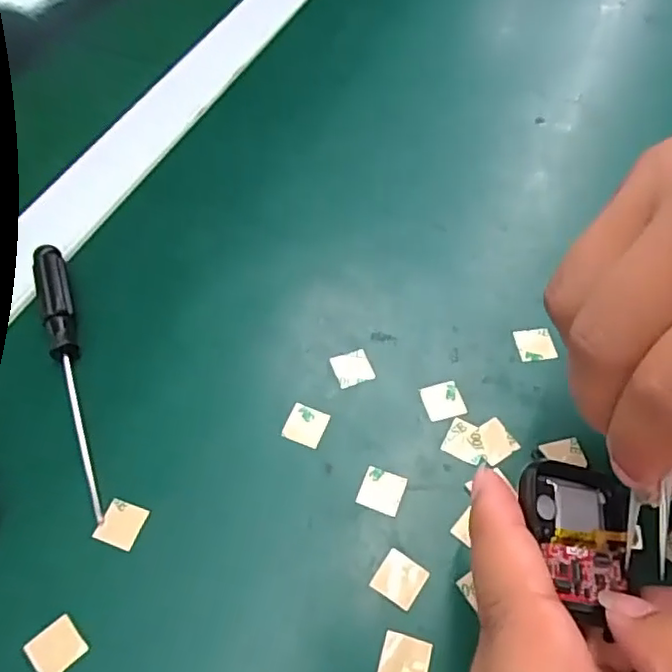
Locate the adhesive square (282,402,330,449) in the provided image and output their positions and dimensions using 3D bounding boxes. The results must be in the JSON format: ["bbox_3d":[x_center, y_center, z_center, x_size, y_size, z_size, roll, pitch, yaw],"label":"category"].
[{"bbox_3d":[-0.012,0.034,0.242,0.015,0.004,0.015,17,58,13],"label":"adhesive square"}]

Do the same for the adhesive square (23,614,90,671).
[{"bbox_3d":[-0.091,0.100,0.199,0.015,0.004,0.016,39,65,24],"label":"adhesive square"}]

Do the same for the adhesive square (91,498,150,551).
[{"bbox_3d":[-0.078,0.067,0.222,0.015,0.004,0.015,16,58,12],"label":"adhesive square"}]

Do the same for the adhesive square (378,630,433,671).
[{"bbox_3d":[0.022,0.103,0.195,0.015,0.004,0.015,13,57,10],"label":"adhesive square"}]

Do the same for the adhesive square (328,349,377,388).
[{"bbox_3d":[0.007,0.013,0.257,0.015,0.004,0.016,-18,57,-10],"label":"adhesive square"}]

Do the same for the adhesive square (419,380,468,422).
[{"bbox_3d":[0.043,0.025,0.247,0.016,0.004,0.016,-13,56,-7],"label":"adhesive square"}]

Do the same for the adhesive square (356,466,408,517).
[{"bbox_3d":[0.017,0.057,0.228,0.015,0.004,0.015,17,60,14],"label":"adhesive square"}]

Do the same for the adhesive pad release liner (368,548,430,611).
[{"bbox_3d":[0.022,0.082,0.209,0.015,0.004,0.015,29,61,20],"label":"adhesive pad release liner"}]

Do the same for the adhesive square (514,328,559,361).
[{"bbox_3d":[0.085,0.003,0.262,0.016,0.004,0.016,-6,56,-2],"label":"adhesive square"}]

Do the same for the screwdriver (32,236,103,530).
[{"bbox_3d":[-0.111,0.012,0.254,0.013,0.013,0.130,-19,57,-11],"label":"screwdriver"}]

